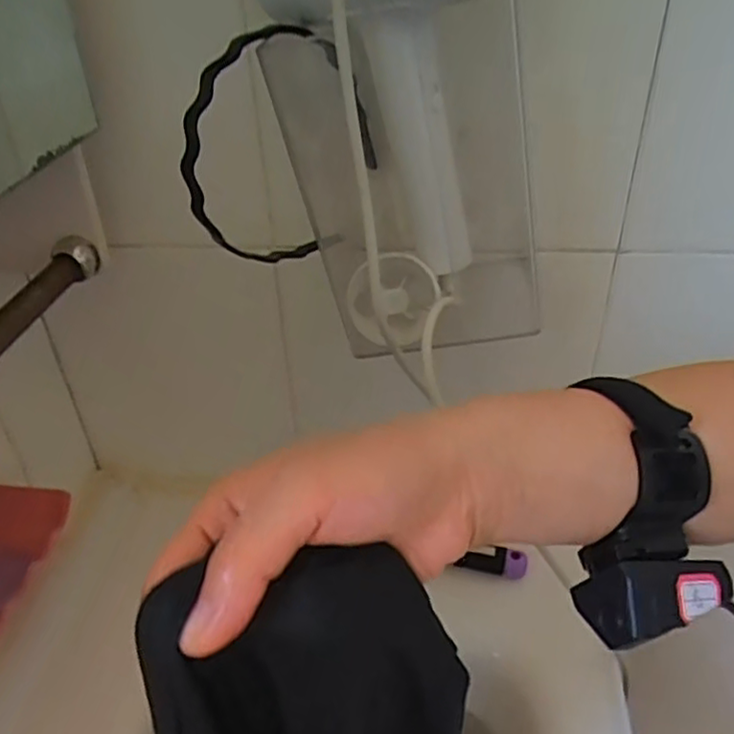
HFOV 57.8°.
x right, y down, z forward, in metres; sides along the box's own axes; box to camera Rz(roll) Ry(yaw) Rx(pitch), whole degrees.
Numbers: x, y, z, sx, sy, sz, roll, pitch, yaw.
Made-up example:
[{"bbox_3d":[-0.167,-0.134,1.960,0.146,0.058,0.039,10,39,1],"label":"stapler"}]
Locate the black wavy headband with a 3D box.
[{"bbox_3d":[-0.049,-0.117,0.388,0.029,0.141,0.119,31,74,35],"label":"black wavy headband"}]

